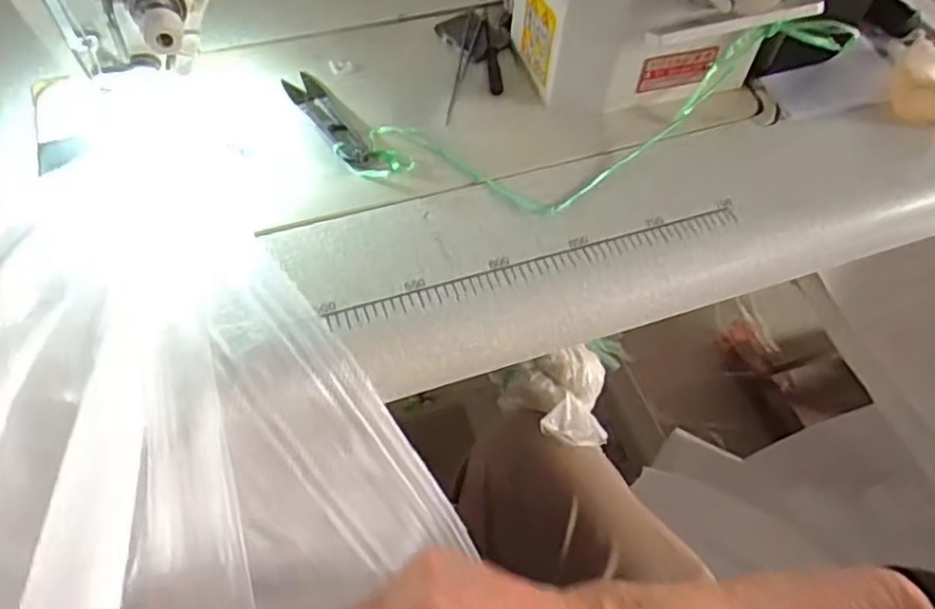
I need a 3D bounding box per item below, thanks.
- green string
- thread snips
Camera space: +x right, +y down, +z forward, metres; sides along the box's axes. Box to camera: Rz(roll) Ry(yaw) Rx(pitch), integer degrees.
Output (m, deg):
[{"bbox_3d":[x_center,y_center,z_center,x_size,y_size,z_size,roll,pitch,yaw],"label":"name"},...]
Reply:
[{"bbox_3d":[0.092,-0.112,0.441,0.320,0.053,0.091,-19,57,-2],"label":"green string"},{"bbox_3d":[-0.086,-0.117,0.449,0.022,0.004,0.109,-28,61,-22],"label":"thread snips"}]

